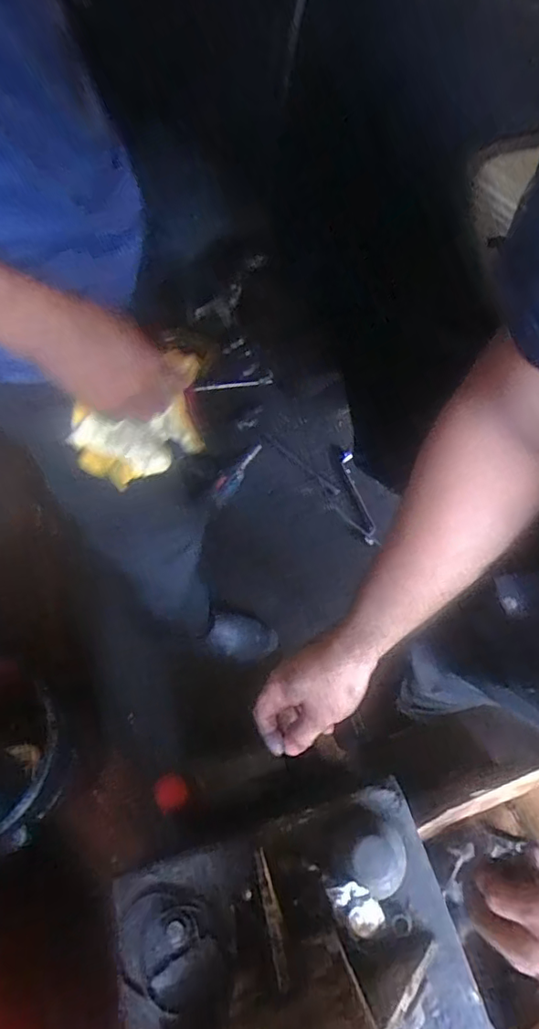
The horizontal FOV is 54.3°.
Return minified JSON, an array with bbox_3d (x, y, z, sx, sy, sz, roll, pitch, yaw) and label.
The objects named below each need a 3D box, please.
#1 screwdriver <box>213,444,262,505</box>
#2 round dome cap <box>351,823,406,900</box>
[{"bbox_3d":[-0.076,-0.106,1.360,0.046,0.045,0.196,37,70,17],"label":"screwdriver"},{"bbox_3d":[0.114,0.353,0.534,0.059,0.024,0.052,-20,65,-9],"label":"round dome cap"}]

